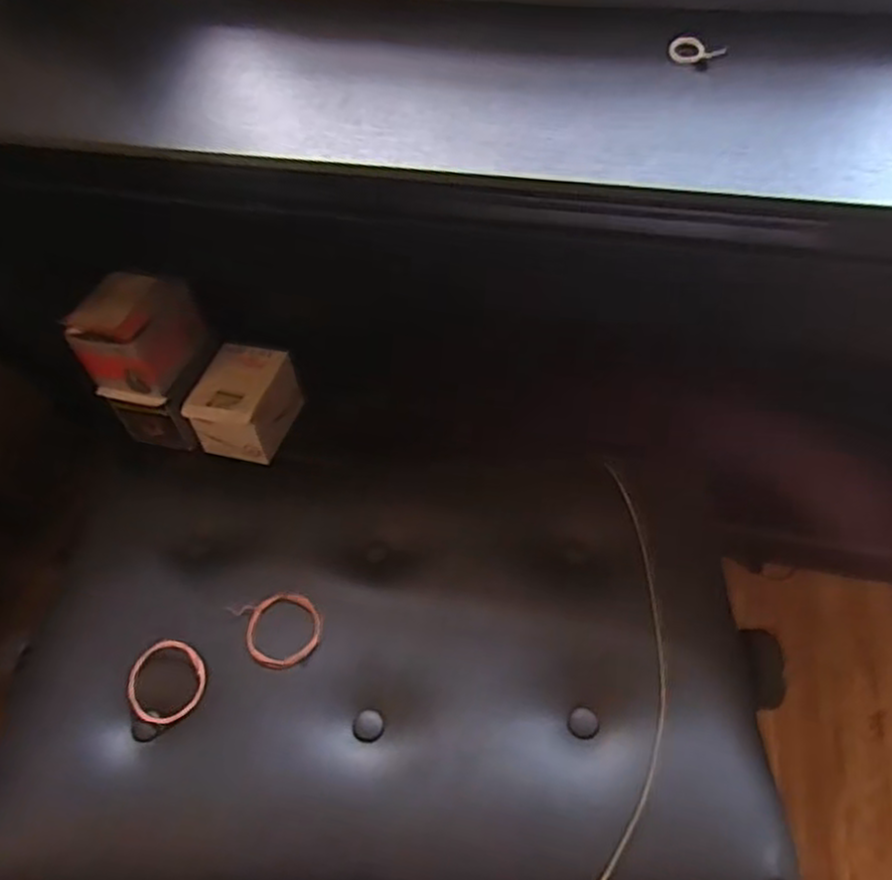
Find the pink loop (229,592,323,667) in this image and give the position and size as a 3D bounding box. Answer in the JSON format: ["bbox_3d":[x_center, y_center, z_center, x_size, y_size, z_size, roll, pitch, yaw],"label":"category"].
[{"bbox_3d":[-0.121,0.139,0.547,0.056,0.004,0.057,-2,50,3],"label":"pink loop"}]

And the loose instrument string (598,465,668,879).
[{"bbox_3d":[0.127,0.163,0.505,0.052,0.026,0.345,6,50,10],"label":"loose instrument string"}]

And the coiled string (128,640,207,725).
[{"bbox_3d":[-0.201,0.172,0.531,0.056,0.010,0.056,-4,67,9],"label":"coiled string"}]

